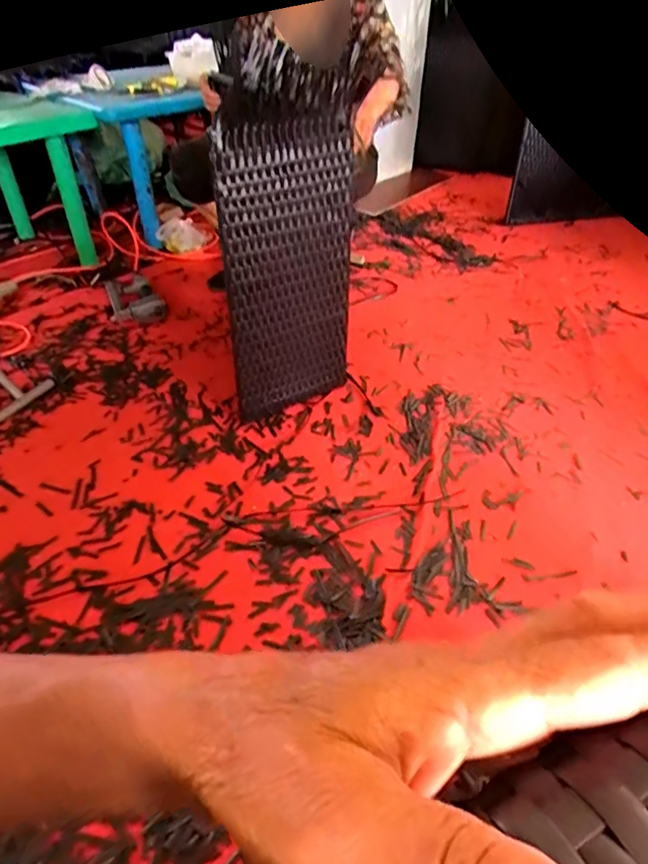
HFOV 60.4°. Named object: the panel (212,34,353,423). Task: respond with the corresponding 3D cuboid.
[{"bbox_3d":[-0.063,-0.342,1.122,0.287,0.687,0.027,-24,46,-25],"label":"panel"}]

